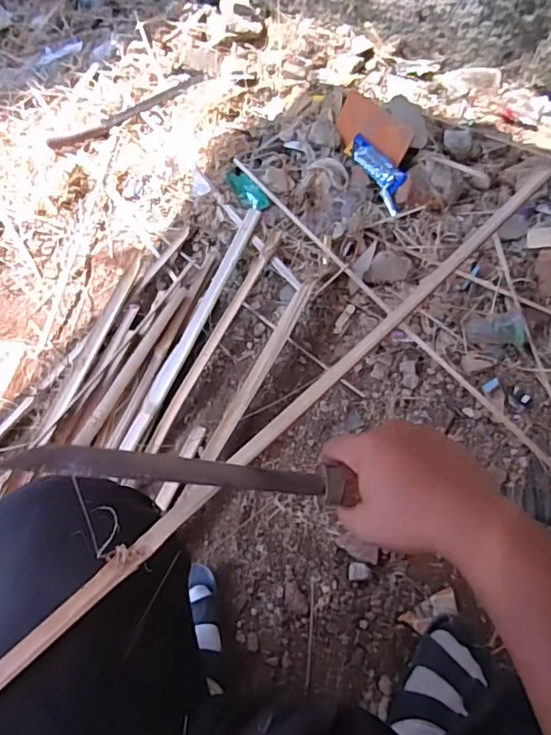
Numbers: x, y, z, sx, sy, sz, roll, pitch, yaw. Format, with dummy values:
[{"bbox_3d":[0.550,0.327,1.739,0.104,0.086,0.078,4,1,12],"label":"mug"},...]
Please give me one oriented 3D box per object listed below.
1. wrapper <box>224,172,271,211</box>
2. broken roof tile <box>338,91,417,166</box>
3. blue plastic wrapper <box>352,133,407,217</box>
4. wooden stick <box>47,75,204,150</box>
[{"bbox_3d":[-0.060,-0.366,1.092,0.046,0.018,0.110,-37,66,-14],"label":"wrapper"},{"bbox_3d":[0.196,-0.497,1.098,0.090,0.019,0.227,-47,56,21],"label":"broken roof tile"},{"bbox_3d":[0.207,-0.399,1.060,0.050,0.035,0.209,-22,60,-9],"label":"blue plastic wrapper"},{"bbox_3d":[-0.336,-0.585,1.213,0.384,0.016,0.058,-30,65,-11],"label":"wooden stick"}]

